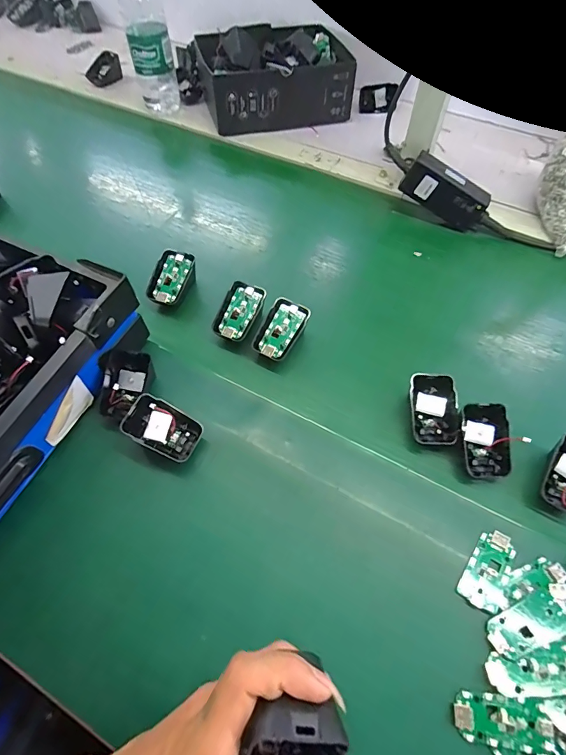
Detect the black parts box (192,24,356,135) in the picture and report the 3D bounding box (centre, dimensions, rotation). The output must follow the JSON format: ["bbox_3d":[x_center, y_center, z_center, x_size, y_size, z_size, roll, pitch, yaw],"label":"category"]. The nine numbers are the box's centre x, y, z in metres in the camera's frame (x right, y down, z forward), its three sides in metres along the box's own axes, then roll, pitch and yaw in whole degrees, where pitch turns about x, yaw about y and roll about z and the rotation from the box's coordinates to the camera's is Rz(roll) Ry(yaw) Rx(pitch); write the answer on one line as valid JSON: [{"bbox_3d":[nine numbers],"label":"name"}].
[{"bbox_3d":[-0.009,-0.516,0.721,0.248,0.094,0.160,-15,60,-10],"label":"black parts box"}]

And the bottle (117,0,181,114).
[{"bbox_3d":[-0.217,-0.550,0.667,0.065,0.226,0.058,-14,60,-9],"label":"bottle"}]

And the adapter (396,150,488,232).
[{"bbox_3d":[0.222,-0.248,0.564,0.120,0.050,0.027,31,60,-6],"label":"adapter"}]

